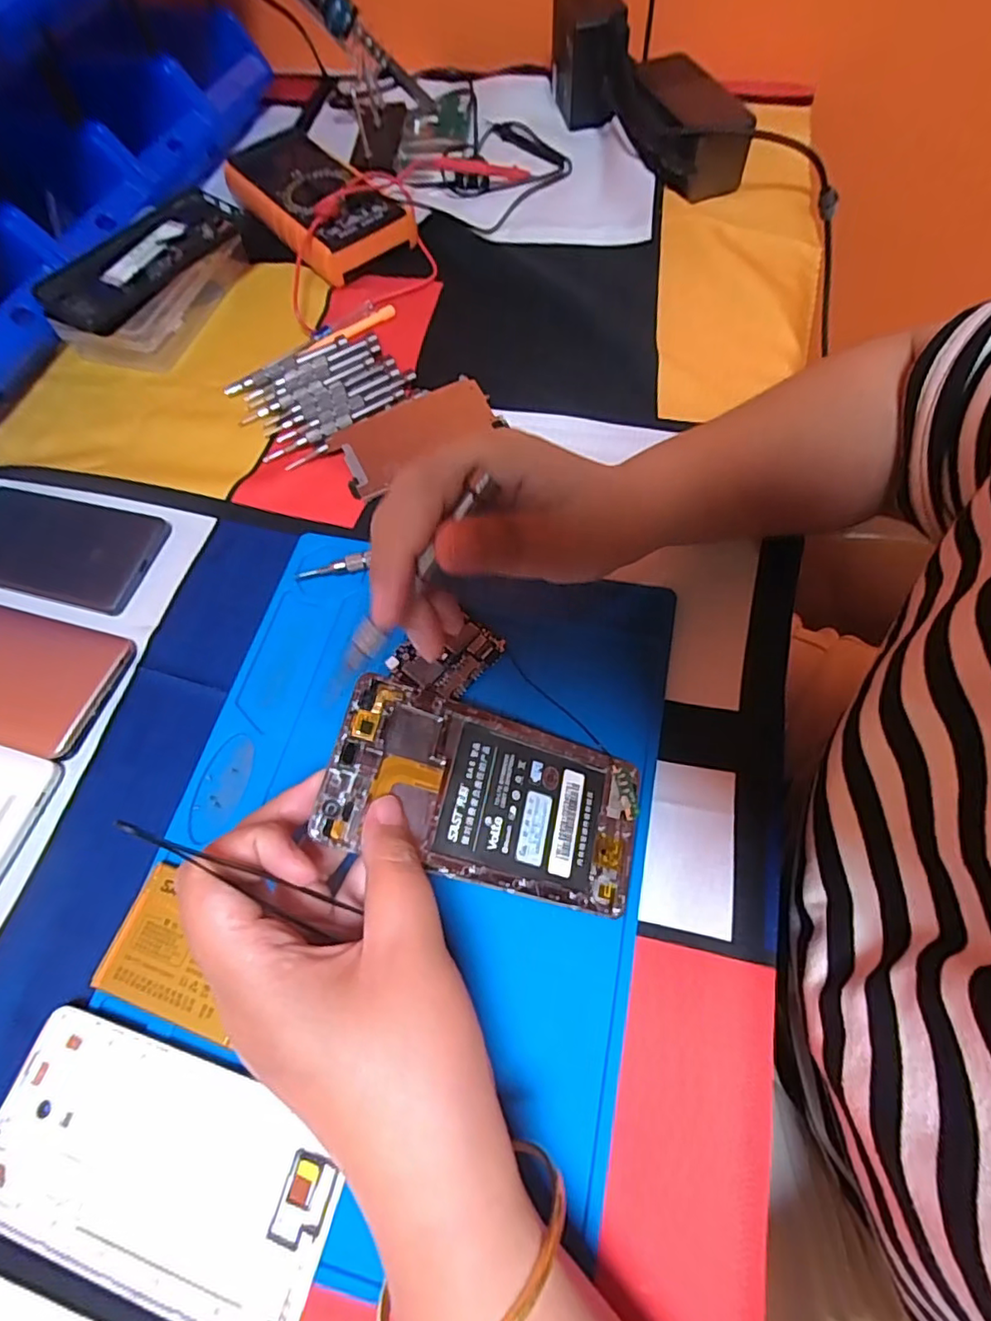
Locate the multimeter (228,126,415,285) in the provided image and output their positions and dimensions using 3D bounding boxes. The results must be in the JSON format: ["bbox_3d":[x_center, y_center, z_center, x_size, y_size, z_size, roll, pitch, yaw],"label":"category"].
[{"bbox_3d":[-0.153,-0.385,0.493,0.080,0.038,0.177,-39,68,-14],"label":"multimeter"}]

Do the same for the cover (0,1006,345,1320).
[{"bbox_3d":[-0.132,0.198,0.232,0.141,0.007,0.073,14,66,10],"label":"cover"}]

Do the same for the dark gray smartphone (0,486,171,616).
[{"bbox_3d":[-0.281,-0.073,0.373,0.142,0.006,0.069,12,66,9],"label":"dark gray smartphone"}]

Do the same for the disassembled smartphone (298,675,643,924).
[{"bbox_3d":[0.001,0.058,0.252,0.140,0.006,0.070,23,65,-15],"label":"disassembled smartphone"}]

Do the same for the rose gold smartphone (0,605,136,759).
[{"bbox_3d":[-0.290,0.003,0.338,0.155,0.006,0.075,14,66,10],"label":"rose gold smartphone"}]

